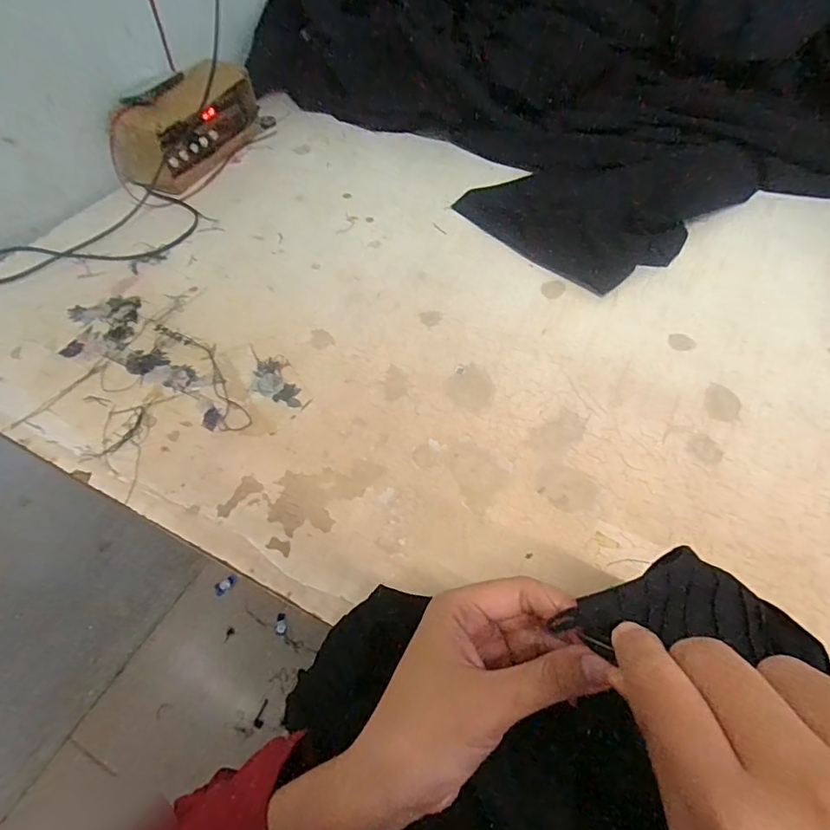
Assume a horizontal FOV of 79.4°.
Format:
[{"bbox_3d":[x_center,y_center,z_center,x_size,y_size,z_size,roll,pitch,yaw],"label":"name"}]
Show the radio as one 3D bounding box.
[{"bbox_3d":[-0.280,-0.363,0.625,0.068,0.091,0.204,19,58,13],"label":"radio"}]

